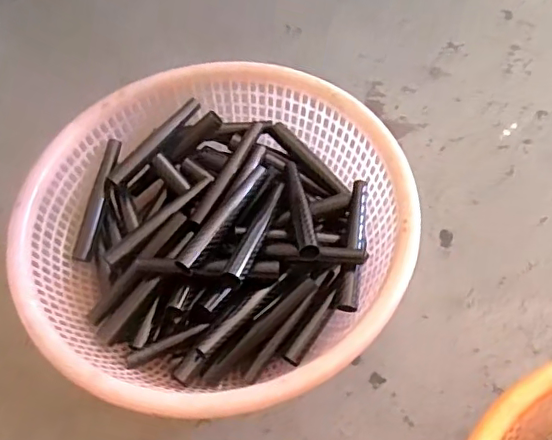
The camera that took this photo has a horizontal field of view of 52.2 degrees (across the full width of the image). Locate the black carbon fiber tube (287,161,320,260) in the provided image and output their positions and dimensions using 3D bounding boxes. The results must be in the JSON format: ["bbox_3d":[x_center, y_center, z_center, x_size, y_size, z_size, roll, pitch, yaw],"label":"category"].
[{"bbox_3d":[0.027,-0.014,0.615,0.020,0.013,0.143,-8,43,-1],"label":"black carbon fiber tube"}]

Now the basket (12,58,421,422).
[{"bbox_3d":[-0.059,0.016,0.626,0.387,0.130,0.381,-2,59,3],"label":"basket"}]

